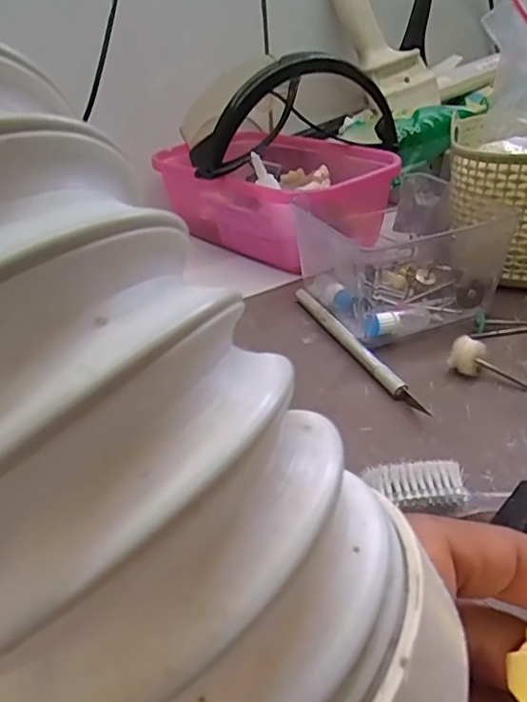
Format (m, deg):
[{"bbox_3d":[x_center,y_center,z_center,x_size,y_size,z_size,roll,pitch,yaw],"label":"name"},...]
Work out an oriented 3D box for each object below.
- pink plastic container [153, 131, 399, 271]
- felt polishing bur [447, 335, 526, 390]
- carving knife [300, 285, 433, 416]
[{"bbox_3d":[0.005,-0.128,0.443,0.119,0.059,0.189,-31,41,-34],"label":"pink plastic container"},{"bbox_3d":[0.112,0.009,0.271,0.043,0.014,0.013,30,45,18],"label":"felt polishing bur"},{"bbox_3d":[0.047,-0.005,0.303,0.009,0.008,0.130,-16,35,-17],"label":"carving knife"}]

